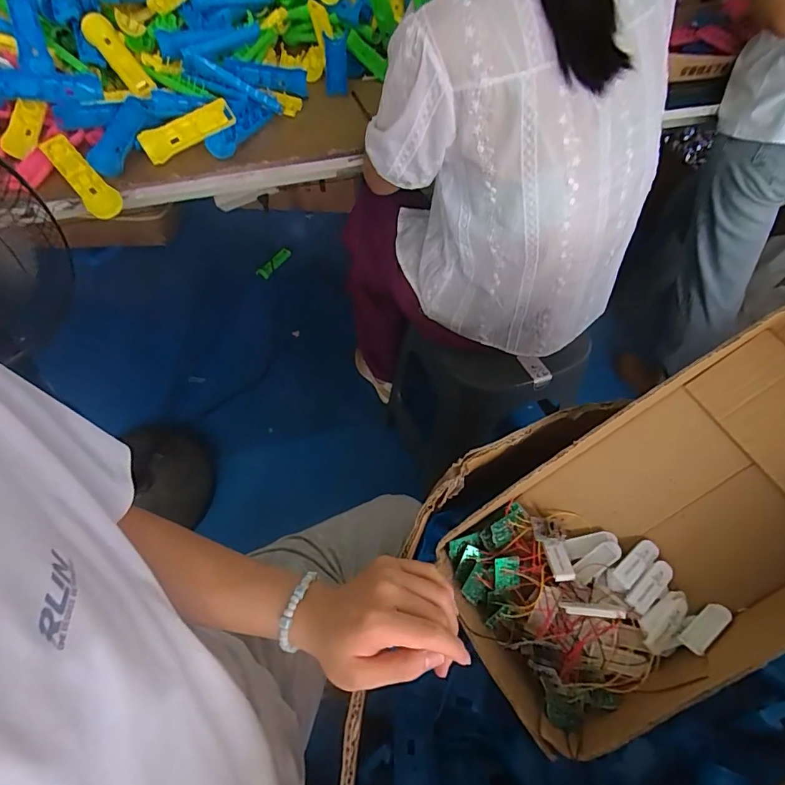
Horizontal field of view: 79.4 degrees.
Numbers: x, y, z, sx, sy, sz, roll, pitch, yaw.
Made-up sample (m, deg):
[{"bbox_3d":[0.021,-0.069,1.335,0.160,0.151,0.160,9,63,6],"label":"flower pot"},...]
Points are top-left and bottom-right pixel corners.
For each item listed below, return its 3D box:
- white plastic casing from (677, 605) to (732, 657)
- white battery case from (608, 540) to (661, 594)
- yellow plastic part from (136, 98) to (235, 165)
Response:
[{"bbox_3d":[0.295,0.223,0.445,0.054,0.013,0.023,-34,32,-21],"label":"white plastic casing"},{"bbox_3d":[0.247,0.178,0.485,0.065,0.012,0.023,-29,60,-22],"label":"white battery case"},{"bbox_3d":[-0.344,-0.442,0.792,0.156,0.012,0.054,-35,101,-10],"label":"yellow plastic part"}]

